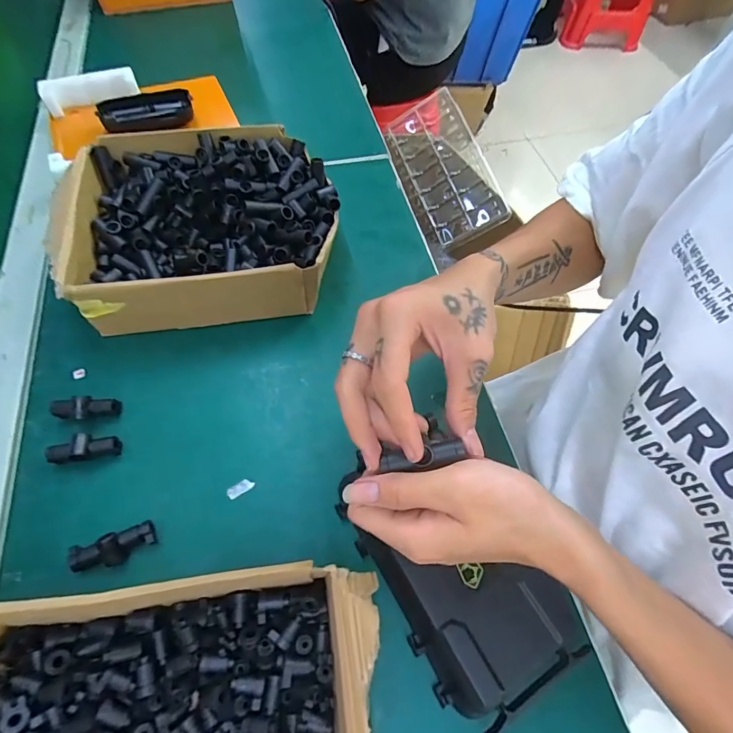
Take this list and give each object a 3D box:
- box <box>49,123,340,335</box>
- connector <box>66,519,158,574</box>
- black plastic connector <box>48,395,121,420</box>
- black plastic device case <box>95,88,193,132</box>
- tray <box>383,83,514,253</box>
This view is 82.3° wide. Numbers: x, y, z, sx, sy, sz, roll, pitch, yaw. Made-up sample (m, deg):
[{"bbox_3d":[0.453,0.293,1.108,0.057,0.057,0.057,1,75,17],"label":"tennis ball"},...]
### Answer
[{"bbox_3d":[-0.162,-0.143,0.426,0.246,0.076,0.210,-5,61,-6],"label":"box"},{"bbox_3d":[-0.181,0.130,0.299,0.054,0.015,0.021,-17,63,-12],"label":"connector"},{"bbox_3d":[-0.234,0.036,0.350,0.054,0.020,0.017,-3,61,-5],"label":"black plastic connector"},{"bbox_3d":[-0.283,-0.329,0.543,0.111,0.033,0.028,-19,63,-11],"label":"black plastic device case"},{"bbox_3d":[0.140,-0.356,0.766,0.146,0.026,0.279,-23,80,21],"label":"tray"}]

